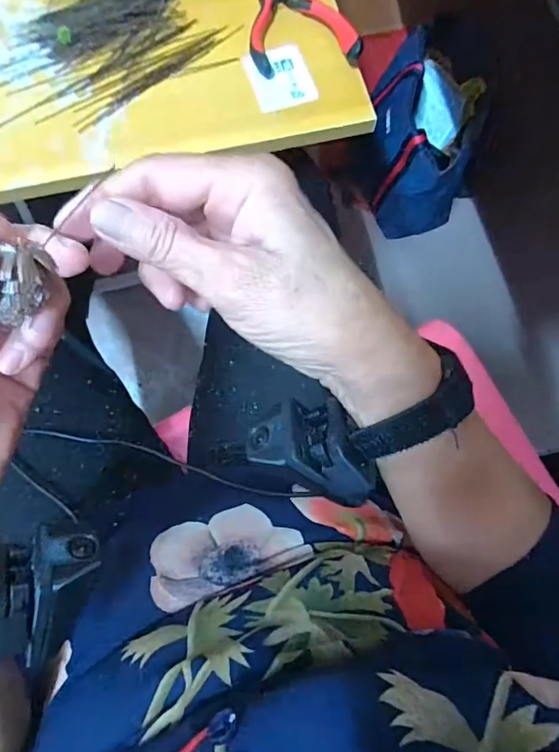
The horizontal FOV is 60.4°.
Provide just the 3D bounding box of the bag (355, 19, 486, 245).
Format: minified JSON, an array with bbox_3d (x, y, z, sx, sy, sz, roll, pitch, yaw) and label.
[{"bbox_3d":[0.248,-0.403,0.828,0.184,0.224,0.239,7,76,1],"label":"bag"}]

